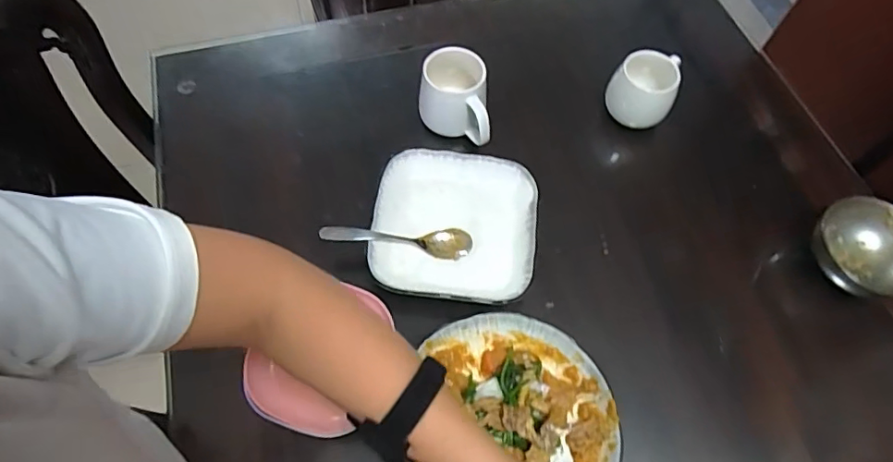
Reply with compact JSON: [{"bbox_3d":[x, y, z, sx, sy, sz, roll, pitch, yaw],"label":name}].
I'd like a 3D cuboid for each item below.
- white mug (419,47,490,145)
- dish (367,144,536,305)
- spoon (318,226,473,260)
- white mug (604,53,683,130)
[{"bbox_3d":[0.007,-0.170,0.696,0.089,0.091,0.110,-3,63,-3],"label":"white mug"},{"bbox_3d":[0.009,-0.003,0.646,0.192,0.047,0.194,6,63,2],"label":"dish"},{"bbox_3d":[-0.056,0.012,0.617,0.177,0.024,0.034,5,61,-20],"label":"spoon"},{"bbox_3d":[0.268,-0.200,0.719,0.083,0.078,0.078,16,63,7],"label":"white mug"}]

